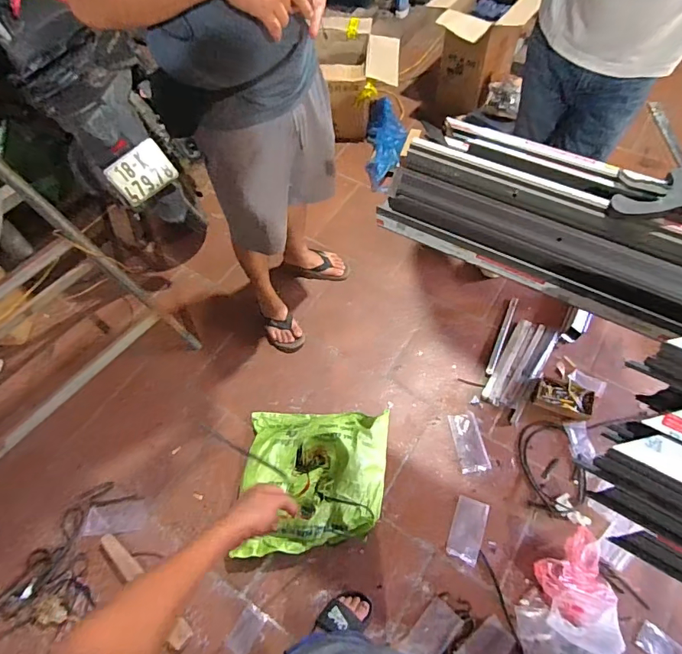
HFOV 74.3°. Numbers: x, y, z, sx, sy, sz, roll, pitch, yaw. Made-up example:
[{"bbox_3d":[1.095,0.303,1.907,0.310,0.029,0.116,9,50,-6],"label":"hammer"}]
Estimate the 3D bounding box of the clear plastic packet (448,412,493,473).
[{"bbox_3d":[0.425,0.380,1.492,0.090,0.016,0.194,-8,59,-1],"label":"clear plastic packet"}]

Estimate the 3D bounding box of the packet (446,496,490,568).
[{"bbox_3d":[0.387,0.614,1.365,0.098,0.024,0.179,18,62,14],"label":"packet"}]

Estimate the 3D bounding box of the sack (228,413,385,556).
[{"bbox_3d":[-0.086,0.469,1.394,0.455,0.145,0.441,1,59,5],"label":"sack"}]

